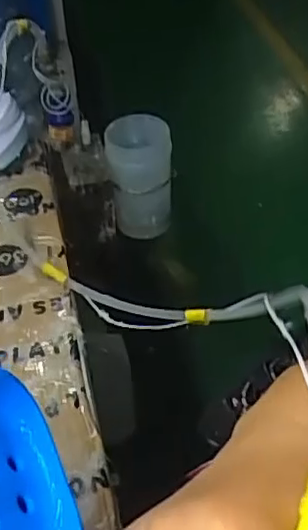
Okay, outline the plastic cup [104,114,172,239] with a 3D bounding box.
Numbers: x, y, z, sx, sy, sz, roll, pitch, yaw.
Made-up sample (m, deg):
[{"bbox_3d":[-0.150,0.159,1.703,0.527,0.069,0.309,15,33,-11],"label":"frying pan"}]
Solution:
[{"bbox_3d":[-0.016,-0.103,0.727,0.072,0.129,0.070,0,52,0],"label":"plastic cup"}]

